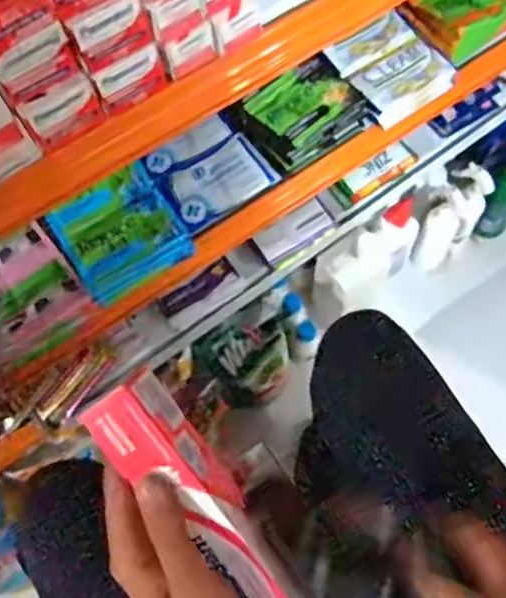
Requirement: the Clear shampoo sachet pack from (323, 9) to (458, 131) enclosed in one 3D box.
[{"bbox_3d":[0.130,-0.223,0.604,0.084,0.021,0.110,-29,69,-10],"label":"Clear shampoo sachet pack"}]

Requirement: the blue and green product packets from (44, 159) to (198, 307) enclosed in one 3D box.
[{"bbox_3d":[-0.113,-0.057,0.543,0.095,0.028,0.093,-30,70,-10],"label":"blue and green product packets"}]

